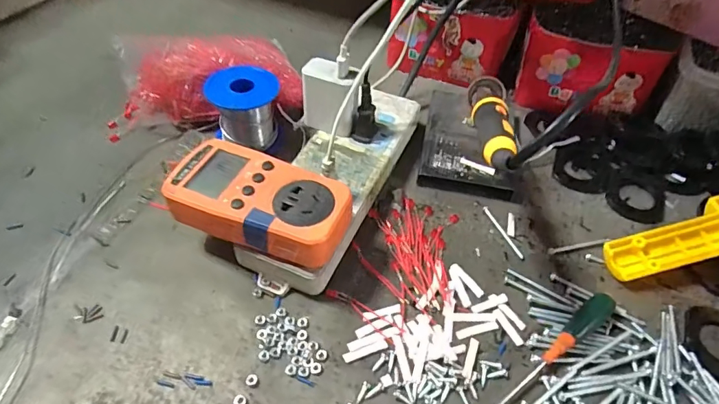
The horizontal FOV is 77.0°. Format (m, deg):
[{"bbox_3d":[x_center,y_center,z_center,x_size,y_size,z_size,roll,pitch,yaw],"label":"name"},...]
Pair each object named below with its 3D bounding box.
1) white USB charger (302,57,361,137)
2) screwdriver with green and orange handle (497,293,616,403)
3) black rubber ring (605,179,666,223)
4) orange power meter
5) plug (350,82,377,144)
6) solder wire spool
[{"bbox_3d":[-0.026,-0.091,0.400,0.046,0.058,0.029,23,52,16],"label":"white USB charger"},{"bbox_3d":[0.123,0.106,0.303,0.142,0.017,0.017,-29,56,-25],"label":"screwdriver with green and orange handle"},{"bbox_3d":[0.257,-0.003,0.419,0.050,0.006,0.050,2,49,-2],"label":"black rubber ring"},{"bbox_3d":[-0.070,-0.001,0.325,0.126,0.030,0.068,18,52,11],"label":"orange power meter"},{"bbox_3d":[0.005,-0.077,0.395,0.022,0.049,0.019,5,49,1],"label":"plug"},{"bbox_3d":[-0.108,-0.087,0.432,0.060,0.066,0.060,2,49,-2],"label":"solder wire spool"}]

